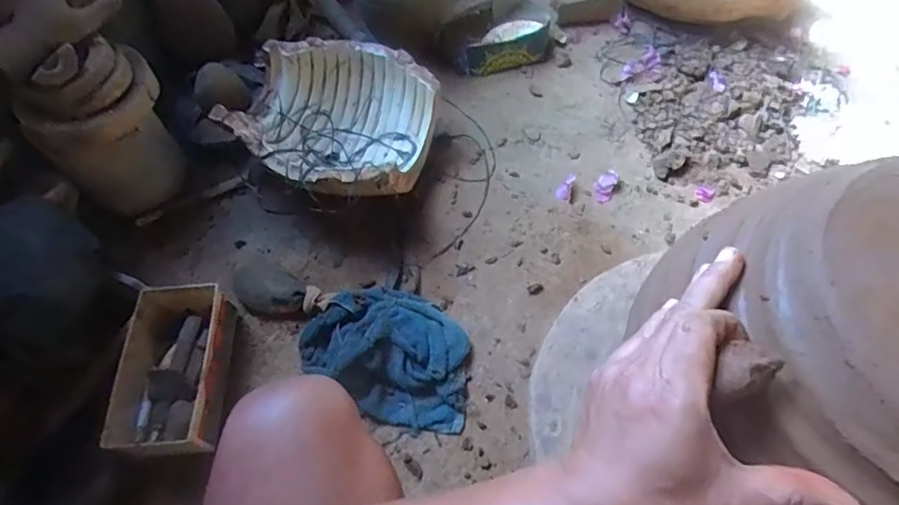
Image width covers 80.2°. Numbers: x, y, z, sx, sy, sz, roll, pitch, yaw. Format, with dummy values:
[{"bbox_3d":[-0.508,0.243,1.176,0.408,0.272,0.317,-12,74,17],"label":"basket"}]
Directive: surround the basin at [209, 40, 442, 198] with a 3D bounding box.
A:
[{"bbox_3d":[-0.208,-0.229,1.002,0.326,0.181,0.322,0,60,0],"label":"basin"}]

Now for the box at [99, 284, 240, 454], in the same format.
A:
[{"bbox_3d":[-0.412,0.174,0.811,0.131,0.088,0.247,-4,62,0],"label":"box"}]

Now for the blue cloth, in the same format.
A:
[{"bbox_3d":[-0.094,0.152,0.839,0.276,0.077,0.200,17,64,11],"label":"blue cloth"}]

